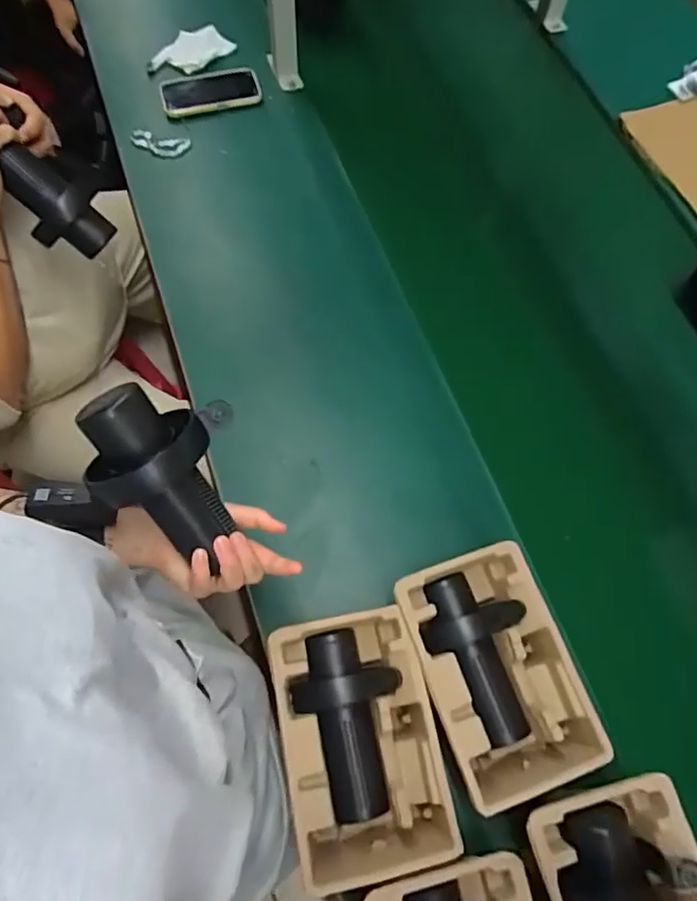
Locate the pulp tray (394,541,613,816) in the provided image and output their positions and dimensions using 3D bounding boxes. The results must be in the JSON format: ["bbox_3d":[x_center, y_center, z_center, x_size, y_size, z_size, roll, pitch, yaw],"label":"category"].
[{"bbox_3d":[0.154,0.236,0.597,0.150,0.080,0.237,-18,70,-7],"label":"pulp tray"}]

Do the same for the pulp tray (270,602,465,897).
[{"bbox_3d":[0.010,0.292,0.572,0.143,0.103,0.225,-11,69,-4],"label":"pulp tray"}]

